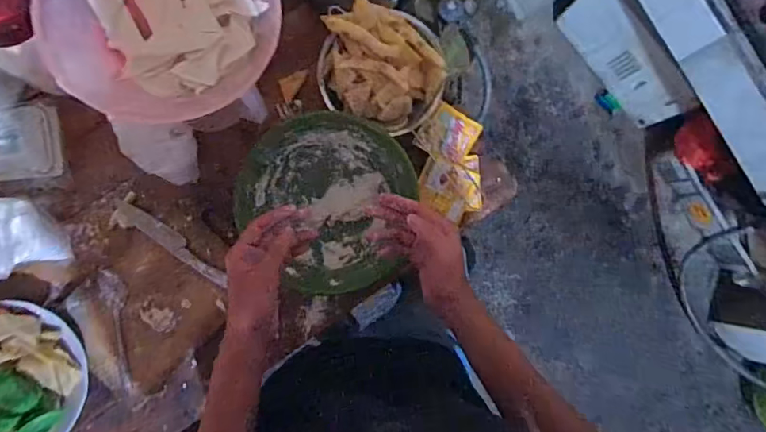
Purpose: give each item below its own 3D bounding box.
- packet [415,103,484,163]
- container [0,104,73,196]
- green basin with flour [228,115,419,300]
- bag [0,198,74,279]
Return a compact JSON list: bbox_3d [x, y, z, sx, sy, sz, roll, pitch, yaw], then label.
[{"bbox_3d":[0.100,-0.122,0.739,0.079,0.016,0.085,34,83,-3],"label":"packet"},{"bbox_3d":[-0.506,-0.080,0.645,0.147,0.050,0.109,-15,88,-7],"label":"container"},{"bbox_3d":[-0.083,-0.018,0.681,0.231,0.084,0.244,0,86,-6],"label":"green basin with flour"},{"bbox_3d":[-0.475,0.026,0.615,0.079,0.107,0.091,-30,90,-7],"label":"bag"}]

